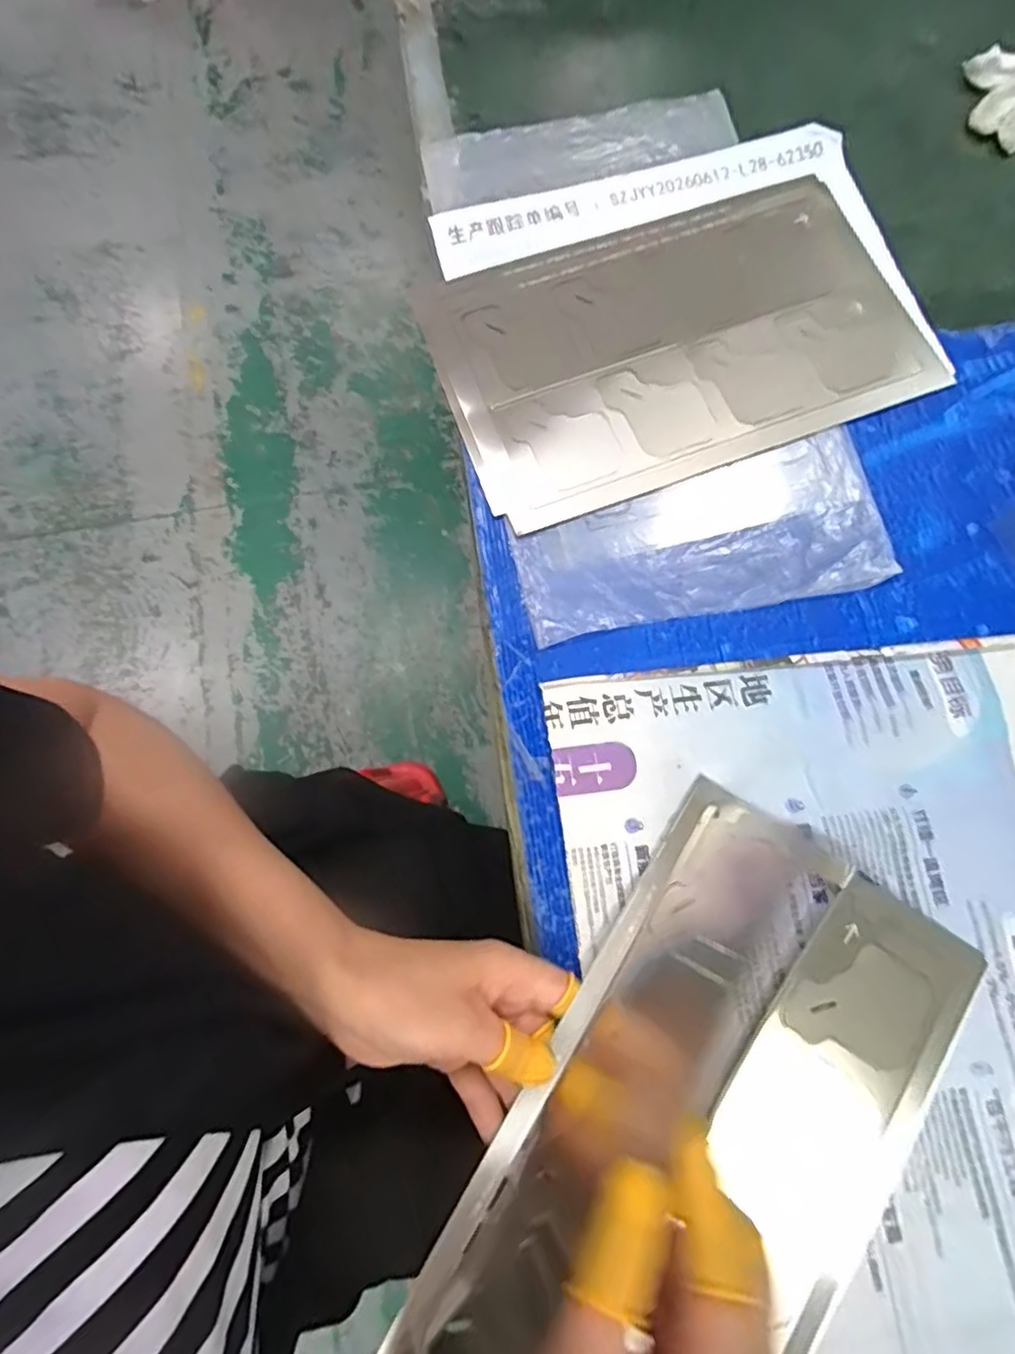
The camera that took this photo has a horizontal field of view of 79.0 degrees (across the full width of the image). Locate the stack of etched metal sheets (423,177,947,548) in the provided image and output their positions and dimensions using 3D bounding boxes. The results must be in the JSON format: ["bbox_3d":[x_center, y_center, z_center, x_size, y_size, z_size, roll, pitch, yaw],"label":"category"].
[{"bbox_3d":[0.108,-0.222,0.403,0.301,0.005,0.189,-20,77,-4],"label":"stack of etched metal sheets"}]

